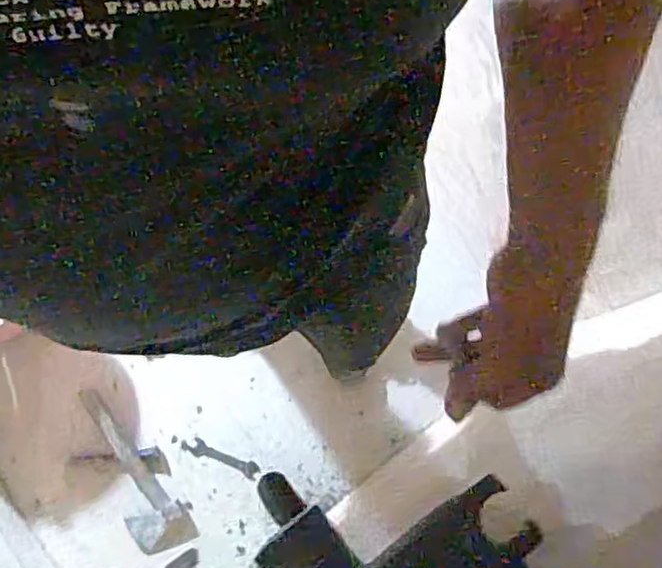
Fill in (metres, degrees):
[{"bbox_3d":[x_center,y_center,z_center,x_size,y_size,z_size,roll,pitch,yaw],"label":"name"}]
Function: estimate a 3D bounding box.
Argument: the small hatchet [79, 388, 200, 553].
[{"bbox_3d":[-0.388,0.360,1.342,0.111,0.019,0.350,-28,77,-7],"label":"small hatchet"}]

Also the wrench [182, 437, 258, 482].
[{"bbox_3d":[-0.222,0.345,1.352,0.162,0.009,0.034,23,76,6],"label":"wrench"}]

